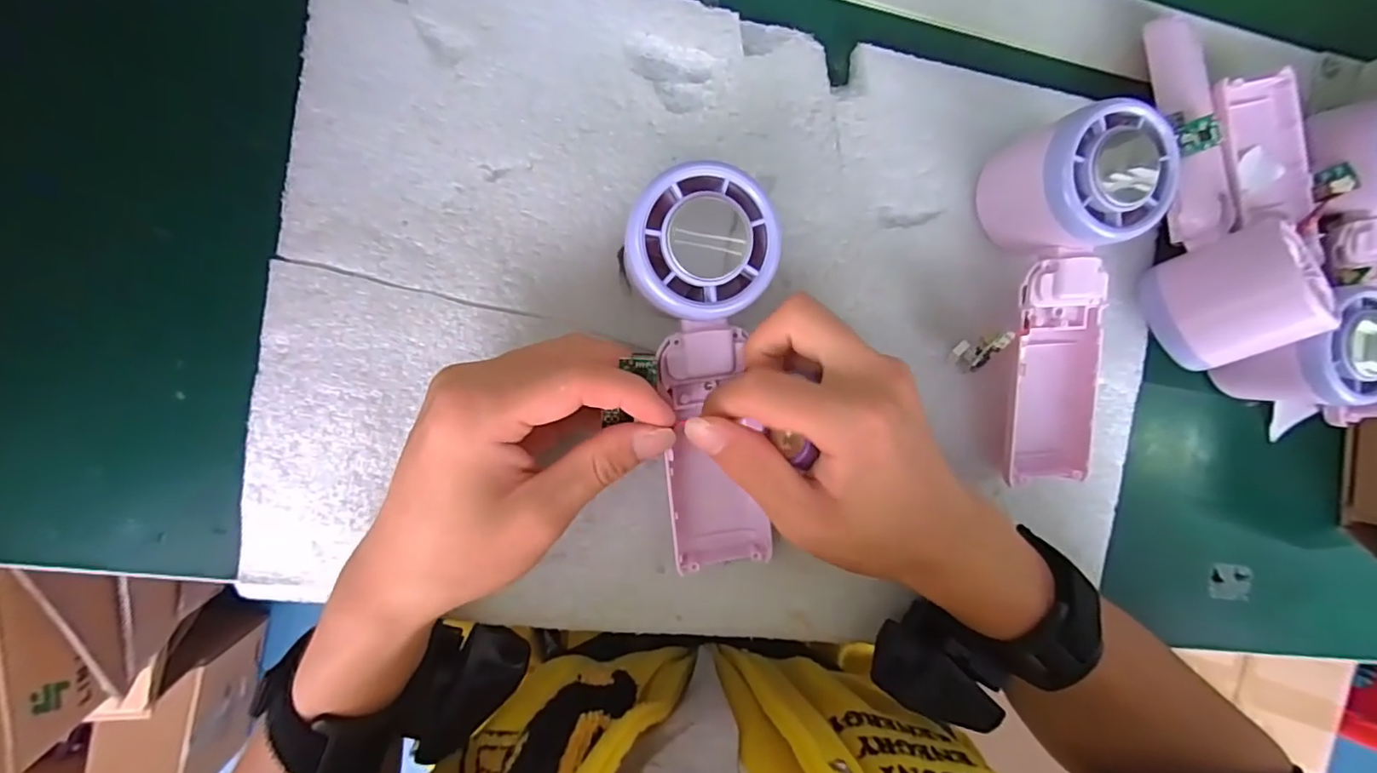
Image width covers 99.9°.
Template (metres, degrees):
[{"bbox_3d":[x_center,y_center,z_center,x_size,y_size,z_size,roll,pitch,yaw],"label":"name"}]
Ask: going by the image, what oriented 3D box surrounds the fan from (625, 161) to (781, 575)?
[{"bbox_3d":[0.007,0.001,0.233,0.052,0.027,0.165,-5,117,-9],"label":"fan"}]

